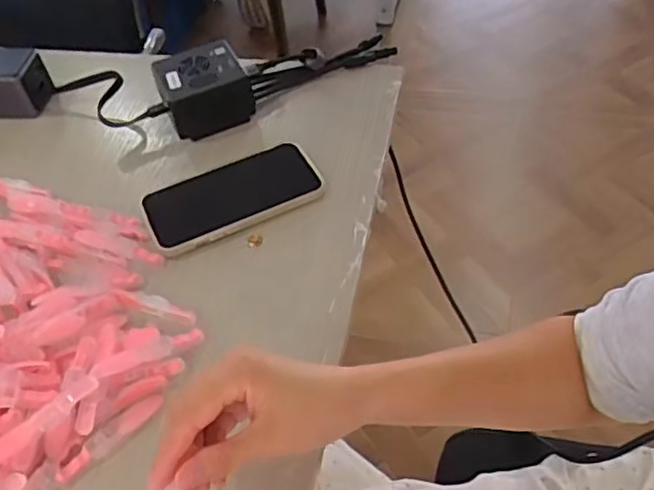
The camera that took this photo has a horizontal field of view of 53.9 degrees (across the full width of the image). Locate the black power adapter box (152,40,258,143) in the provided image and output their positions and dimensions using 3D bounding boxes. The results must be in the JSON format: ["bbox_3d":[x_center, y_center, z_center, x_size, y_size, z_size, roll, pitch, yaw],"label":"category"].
[{"bbox_3d":[-0.113,-0.143,0.599,0.078,0.056,0.060,-20,51,-11],"label":"black power adapter box"}]

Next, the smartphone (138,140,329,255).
[{"bbox_3d":[-0.081,-0.041,0.538,0.141,0.019,0.078,-25,52,-15],"label":"smartphone"}]

